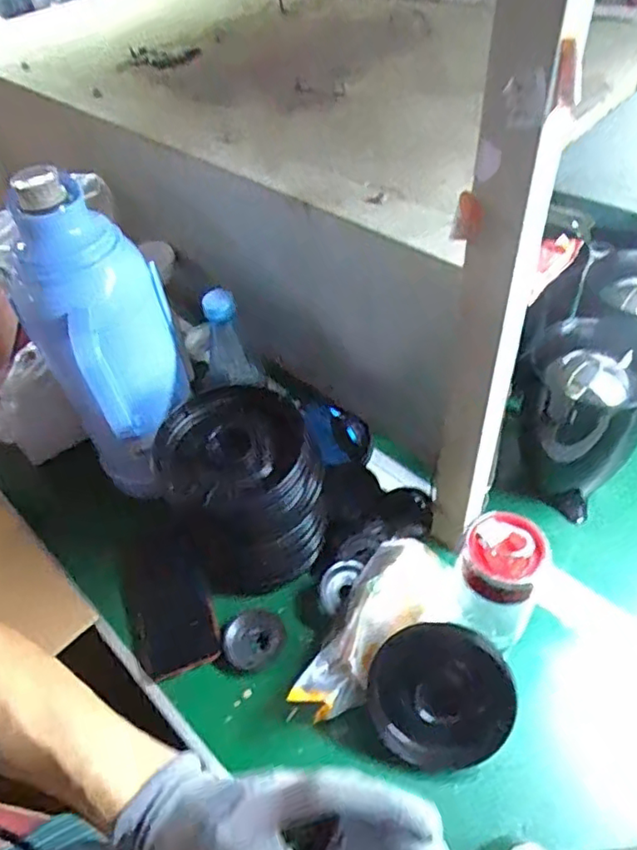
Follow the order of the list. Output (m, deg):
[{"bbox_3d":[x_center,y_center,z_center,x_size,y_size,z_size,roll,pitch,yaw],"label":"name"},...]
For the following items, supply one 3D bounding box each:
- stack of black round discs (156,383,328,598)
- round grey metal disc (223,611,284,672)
[{"bbox_3d":[-0.069,0.056,0.595,0.137,0.146,0.124,-7,46,-1],"label":"stack of black round discs"},{"bbox_3d":[-0.062,0.208,0.585,0.054,0.022,0.058,-3,46,3],"label":"round grey metal disc"}]

